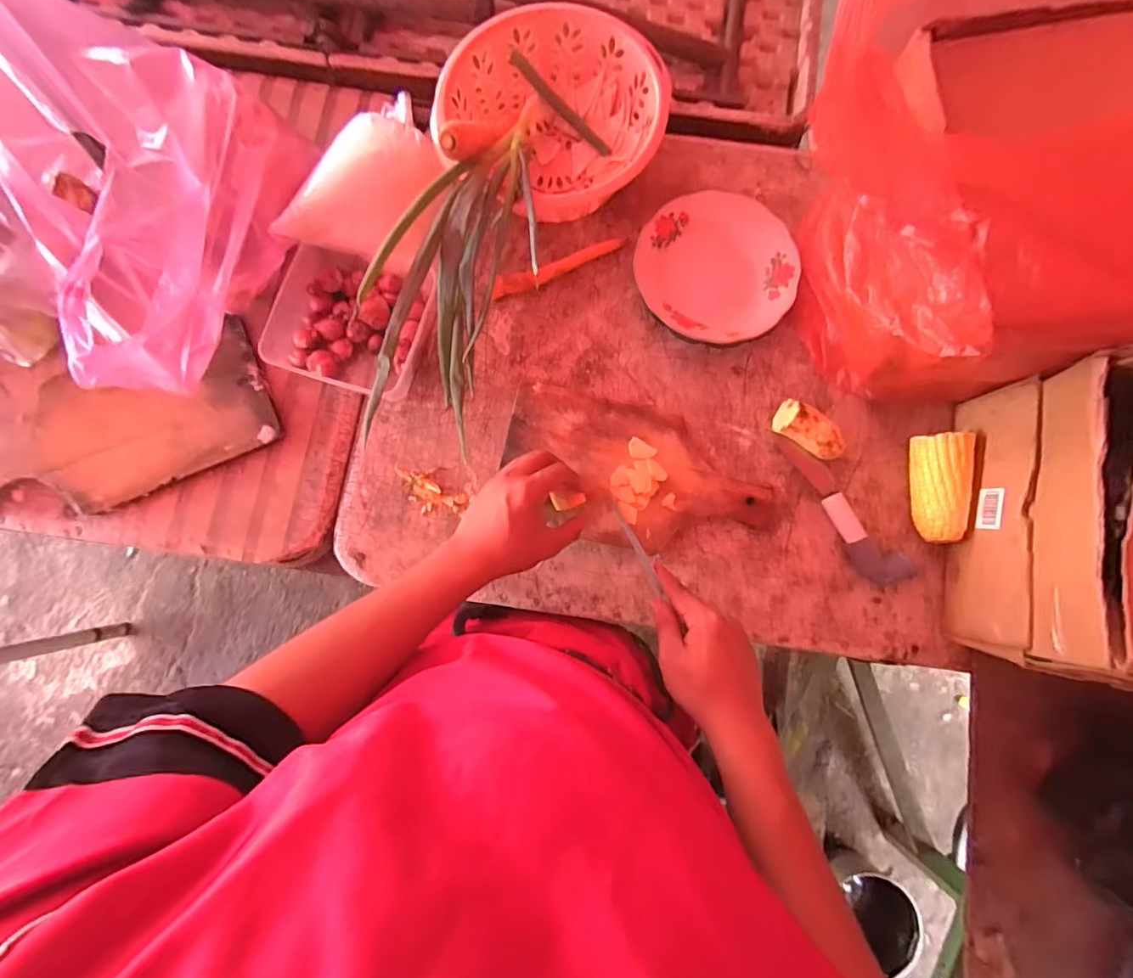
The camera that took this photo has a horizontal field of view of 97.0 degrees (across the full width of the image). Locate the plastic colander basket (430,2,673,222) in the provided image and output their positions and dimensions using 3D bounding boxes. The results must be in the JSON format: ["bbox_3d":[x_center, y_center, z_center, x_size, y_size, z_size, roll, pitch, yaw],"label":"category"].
[{"bbox_3d":[-0.005,-0.430,0.587,0.232,0.091,0.215,0,83,-1],"label":"plastic colander basket"}]

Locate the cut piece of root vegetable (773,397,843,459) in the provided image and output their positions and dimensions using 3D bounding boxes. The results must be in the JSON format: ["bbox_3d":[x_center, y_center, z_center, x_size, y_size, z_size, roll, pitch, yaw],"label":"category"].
[{"bbox_3d":[0.269,-0.066,0.554,0.080,0.028,0.040,41,84,17],"label":"cut piece of root vegetable"}]

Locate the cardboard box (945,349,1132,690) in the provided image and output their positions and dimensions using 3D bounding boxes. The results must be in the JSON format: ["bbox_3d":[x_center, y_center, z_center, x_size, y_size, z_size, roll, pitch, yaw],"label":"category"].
[{"bbox_3d":[0.493,0.037,0.469,0.144,0.197,0.264,8,83,0],"label":"cardboard box"}]

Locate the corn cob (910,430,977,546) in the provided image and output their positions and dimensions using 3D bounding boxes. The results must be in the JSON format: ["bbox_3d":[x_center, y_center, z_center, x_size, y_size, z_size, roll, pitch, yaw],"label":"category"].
[{"bbox_3d":[0.405,0.000,0.546,0.043,0.057,0.112,0,83,-1],"label":"corn cob"}]

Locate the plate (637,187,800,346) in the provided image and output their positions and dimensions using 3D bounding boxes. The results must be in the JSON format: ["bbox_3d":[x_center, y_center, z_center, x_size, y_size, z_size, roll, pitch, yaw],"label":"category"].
[{"bbox_3d":[0.171,-0.252,0.588,0.176,0.038,0.180,0,83,-1],"label":"plate"}]

